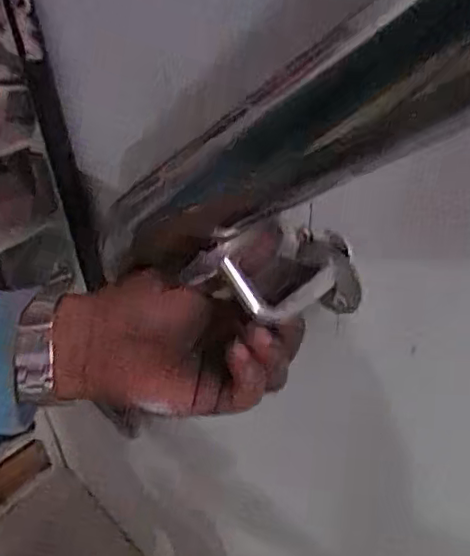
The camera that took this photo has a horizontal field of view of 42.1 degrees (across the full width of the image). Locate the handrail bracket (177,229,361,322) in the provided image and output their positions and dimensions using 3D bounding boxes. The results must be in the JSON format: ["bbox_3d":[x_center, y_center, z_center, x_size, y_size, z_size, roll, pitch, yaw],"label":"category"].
[{"bbox_3d":[0.024,-0.004,0.331,0.094,0.048,0.047,3,43,-19],"label":"handrail bracket"}]

